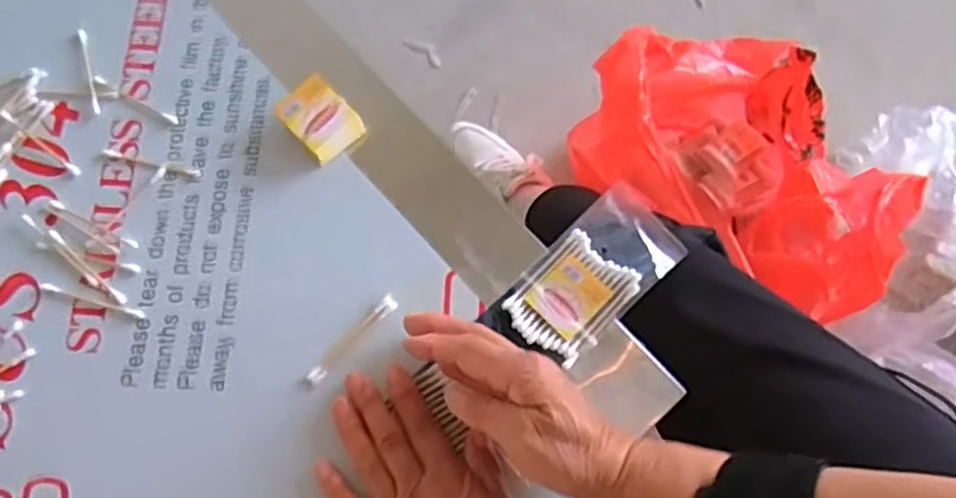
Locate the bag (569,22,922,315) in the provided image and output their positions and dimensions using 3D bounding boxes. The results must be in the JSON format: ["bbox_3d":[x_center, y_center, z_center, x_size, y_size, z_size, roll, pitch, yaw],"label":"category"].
[{"bbox_3d":[0.315,-0.096,0.818,0.267,0.219,0.351,-36,77,-10],"label":"bag"}]

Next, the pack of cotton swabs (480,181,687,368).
[{"bbox_3d":[0.073,0.020,0.467,0.129,0.010,0.066,-42,78,-12],"label":"pack of cotton swabs"}]

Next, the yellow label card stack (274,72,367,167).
[{"bbox_3d":[-0.109,-0.089,0.490,0.041,0.022,0.053,-41,78,-12],"label":"yellow label card stack"}]

